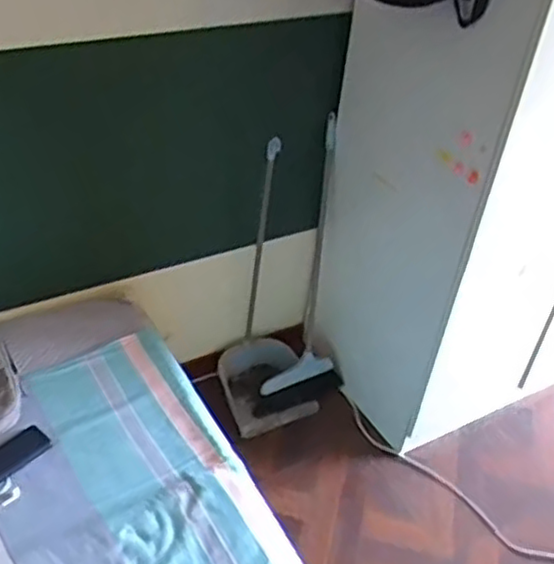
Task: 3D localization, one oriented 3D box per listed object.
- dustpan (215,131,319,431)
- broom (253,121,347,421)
[{"bbox_3d":[-0.024,0.012,1.903,0.247,0.767,0.193,-1,17,-8],"label":"dustpan"},{"bbox_3d":[0.099,-0.031,1.972,0.216,0.790,0.190,7,5,1],"label":"broom"}]

